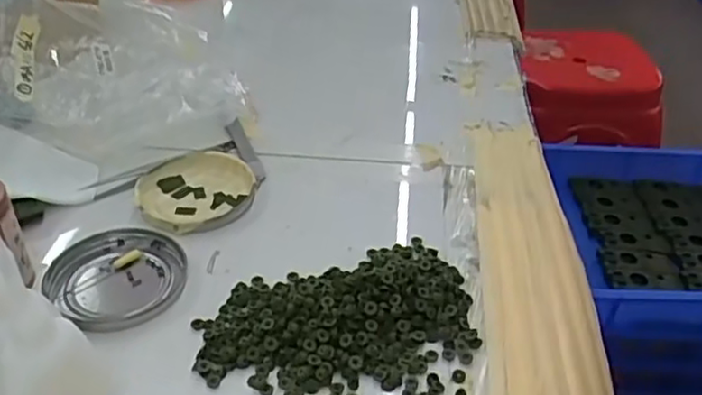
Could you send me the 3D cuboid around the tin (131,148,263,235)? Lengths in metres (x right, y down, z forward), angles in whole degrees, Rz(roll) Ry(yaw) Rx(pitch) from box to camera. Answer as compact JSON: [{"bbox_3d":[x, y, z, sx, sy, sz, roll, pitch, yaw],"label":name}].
[{"bbox_3d":[-0.107,-0.005,0.469,0.076,0.009,0.079,1,36,0],"label":"tin"}]

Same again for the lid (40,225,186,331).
[{"bbox_3d":[-0.138,0.046,0.405,0.078,0.008,0.077,1,36,0],"label":"lid"}]

